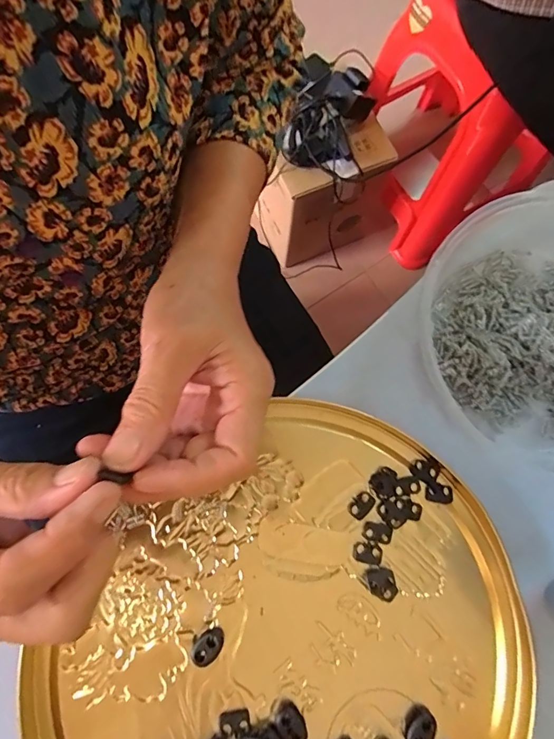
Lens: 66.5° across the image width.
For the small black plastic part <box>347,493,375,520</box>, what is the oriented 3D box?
[{"bbox_3d":[0.057,0.091,0.282,0.013,0.004,0.018,41,80,6],"label":"small black plastic part"}]

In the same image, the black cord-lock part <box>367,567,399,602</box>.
[{"bbox_3d":[0.067,0.138,0.271,0.017,0.004,0.020,-12,79,-4],"label":"black cord-lock part"}]

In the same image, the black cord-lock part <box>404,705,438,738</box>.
[{"bbox_3d":[0.085,0.215,0.253,0.021,0.006,0.016,-44,83,-9],"label":"black cord-lock part"}]

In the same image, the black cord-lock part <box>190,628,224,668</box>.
[{"bbox_3d":[-0.042,0.169,0.258,0.023,0.005,0.015,-41,82,-9],"label":"black cord-lock part"}]

